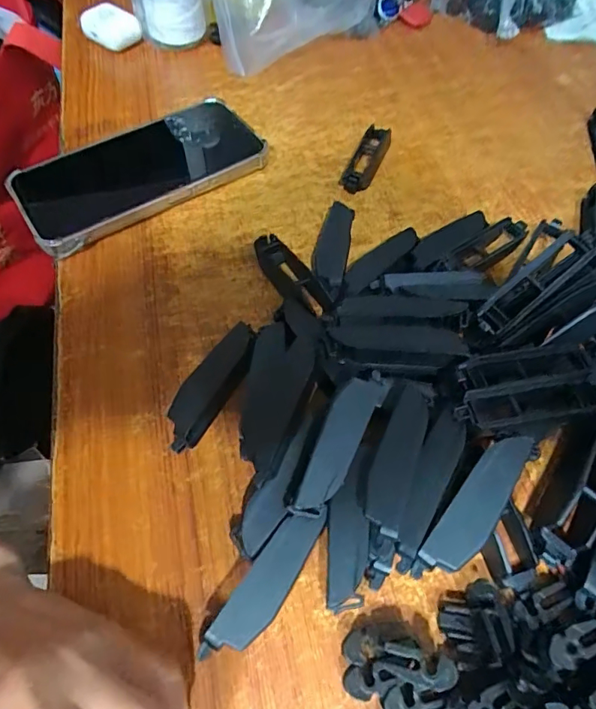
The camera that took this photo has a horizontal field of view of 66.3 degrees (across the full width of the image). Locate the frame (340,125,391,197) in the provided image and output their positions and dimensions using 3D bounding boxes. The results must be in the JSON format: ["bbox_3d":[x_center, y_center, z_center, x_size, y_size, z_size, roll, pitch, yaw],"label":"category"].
[{"bbox_3d":[0.051,-0.144,0.338,0.020,0.014,0.066,22,61,11],"label":"frame"}]

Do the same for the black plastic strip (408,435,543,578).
[{"bbox_3d":[0.073,0.061,0.185,0.019,0.012,0.070,36,64,19],"label":"black plastic strip"}]

